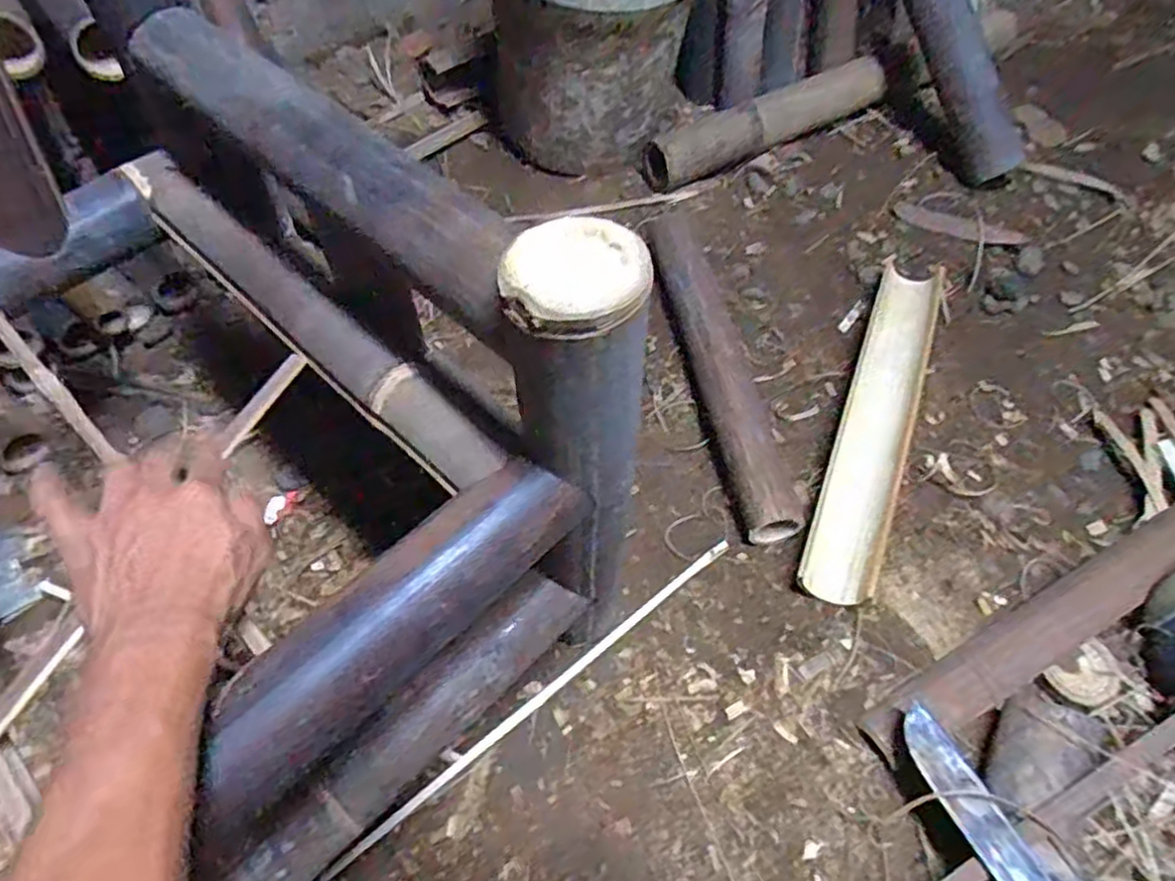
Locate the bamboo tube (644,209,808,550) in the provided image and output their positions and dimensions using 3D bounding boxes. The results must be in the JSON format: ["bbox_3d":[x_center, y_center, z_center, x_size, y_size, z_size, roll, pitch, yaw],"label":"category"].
[{"bbox_3d":[0.160,-0.104,0.896,0.068,0.071,0.487,-9,56,-5],"label":"bamboo tube"}]

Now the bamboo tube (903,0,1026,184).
[{"bbox_3d":[0.518,-0.594,1.049,0.082,0.093,0.441,-21,91,-14],"label":"bamboo tube"}]

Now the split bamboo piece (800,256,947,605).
[{"bbox_3d":[0.344,-0.040,0.846,0.086,0.062,0.477,20,58,14],"label":"split bamboo piece"}]

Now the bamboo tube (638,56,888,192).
[{"bbox_3d":[0.278,-0.498,1.125,0.420,0.093,0.086,-26,59,-16],"label":"bamboo tube"}]

